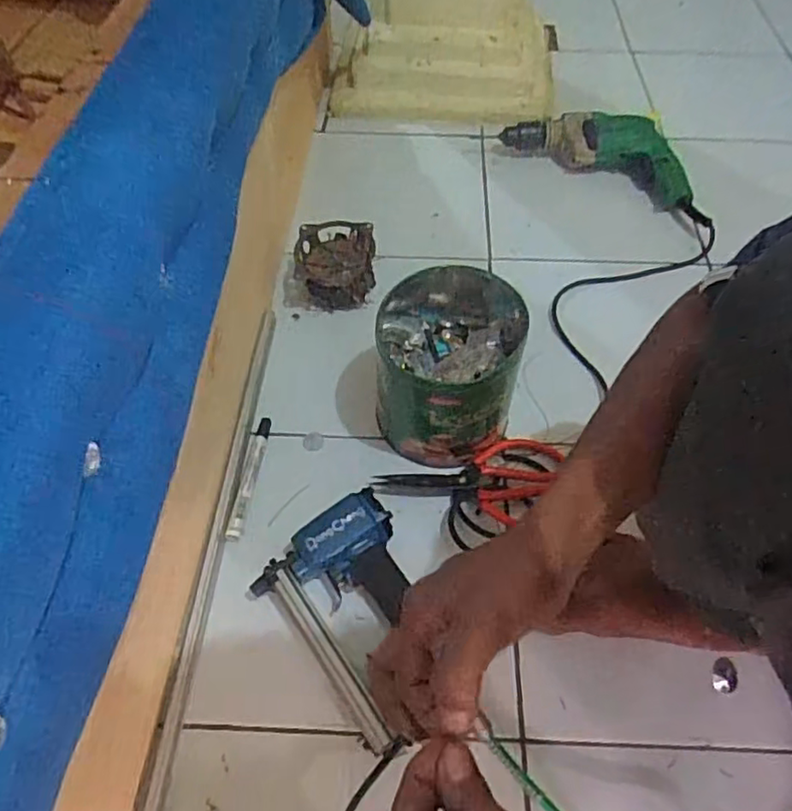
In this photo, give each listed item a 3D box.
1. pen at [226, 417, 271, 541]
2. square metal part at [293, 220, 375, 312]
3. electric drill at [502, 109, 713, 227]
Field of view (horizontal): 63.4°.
[{"bbox_3d":[-0.153,0.074,0.677,0.018,0.013,0.144,5,55,4],"label":"pen"},{"bbox_3d":[-0.078,-0.178,0.824,0.101,0.068,0.095,-3,55,-2],"label":"square metal part"},{"bbox_3d":[0.325,-0.367,0.961,0.328,0.086,0.109,31,60,20],"label":"electric drill"}]

